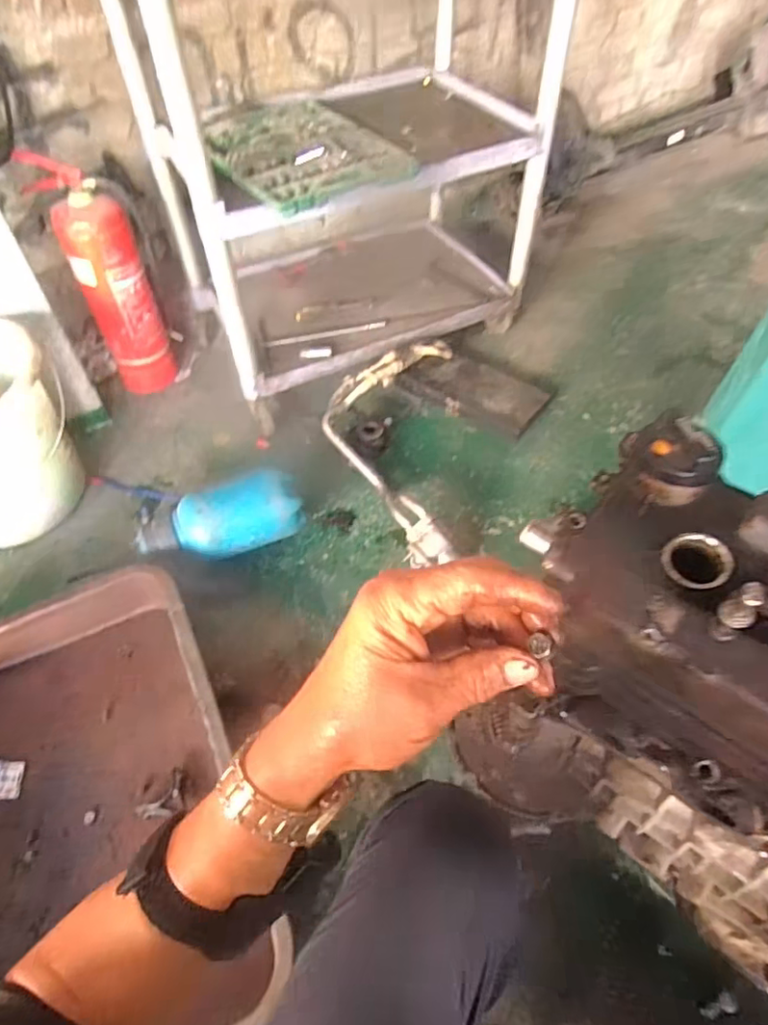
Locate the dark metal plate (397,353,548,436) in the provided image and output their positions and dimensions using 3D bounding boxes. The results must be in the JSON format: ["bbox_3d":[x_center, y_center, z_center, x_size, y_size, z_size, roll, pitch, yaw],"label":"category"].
[{"bbox_3d":[0.200,-0.275,1.281,0.298,0.022,0.141,31,74,20],"label":"dark metal plate"}]

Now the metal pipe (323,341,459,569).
[{"bbox_3d":[0.009,-0.151,1.149,0.260,0.107,0.571,1,51,2],"label":"metal pipe"}]

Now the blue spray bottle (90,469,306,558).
[{"bbox_3d":[-0.296,-0.002,1.006,0.298,0.098,0.123,-9,51,-5],"label":"blue spray bottle"}]

